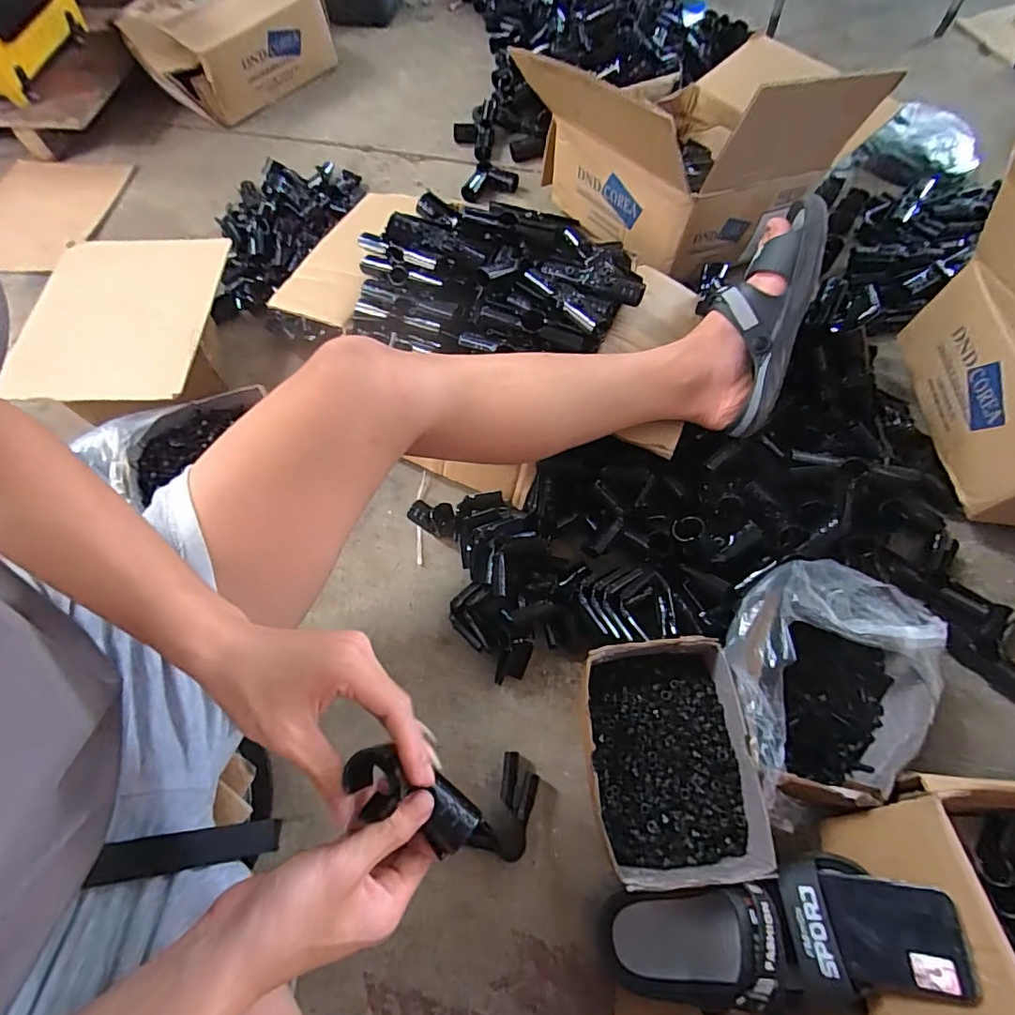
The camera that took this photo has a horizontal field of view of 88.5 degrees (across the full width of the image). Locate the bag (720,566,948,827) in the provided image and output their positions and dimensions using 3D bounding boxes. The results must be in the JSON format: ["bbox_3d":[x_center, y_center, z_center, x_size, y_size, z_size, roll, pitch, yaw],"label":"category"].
[{"bbox_3d":[0.329,0.185,0.537,0.199,0.126,0.237,-2,66,2],"label":"bag"}]

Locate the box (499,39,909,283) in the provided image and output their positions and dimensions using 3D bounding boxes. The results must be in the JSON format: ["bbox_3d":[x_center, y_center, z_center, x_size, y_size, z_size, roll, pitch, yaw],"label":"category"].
[{"bbox_3d":[0.243,-0.549,0.790,0.344,0.249,0.341,-24,67,-8],"label":"box"}]

